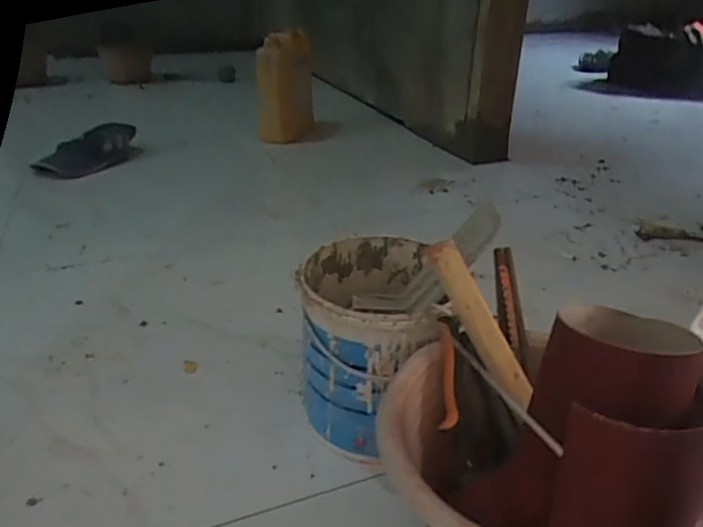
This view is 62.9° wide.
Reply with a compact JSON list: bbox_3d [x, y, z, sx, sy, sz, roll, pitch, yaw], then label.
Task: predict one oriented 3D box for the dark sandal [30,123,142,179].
[{"bbox_3d":[-0.638,-0.293,1.441,0.129,0.066,0.279,13,31,22],"label":"dark sandal"}]

